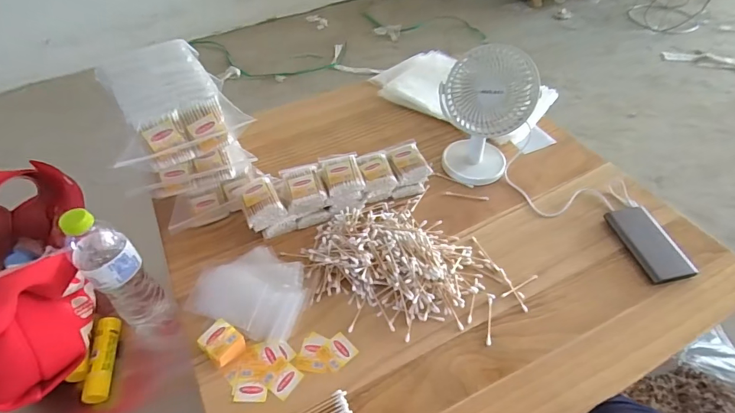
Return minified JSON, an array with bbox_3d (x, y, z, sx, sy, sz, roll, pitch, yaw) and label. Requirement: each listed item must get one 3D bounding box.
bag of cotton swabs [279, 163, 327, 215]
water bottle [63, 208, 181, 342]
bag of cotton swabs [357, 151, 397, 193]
[{"bbox_3d":[-0.102,-0.033,0.673,0.061,0.032,0.090,-13,49,-11],"label":"bag of cotton swabs"},{"bbox_3d":[-0.334,0.093,0.567,0.066,0.237,0.068,-37,57,-28],"label":"water bottle"},{"bbox_3d":[0.016,-0.061,0.717,0.053,0.020,0.080,-9,48,-7],"label":"bag of cotton swabs"}]

